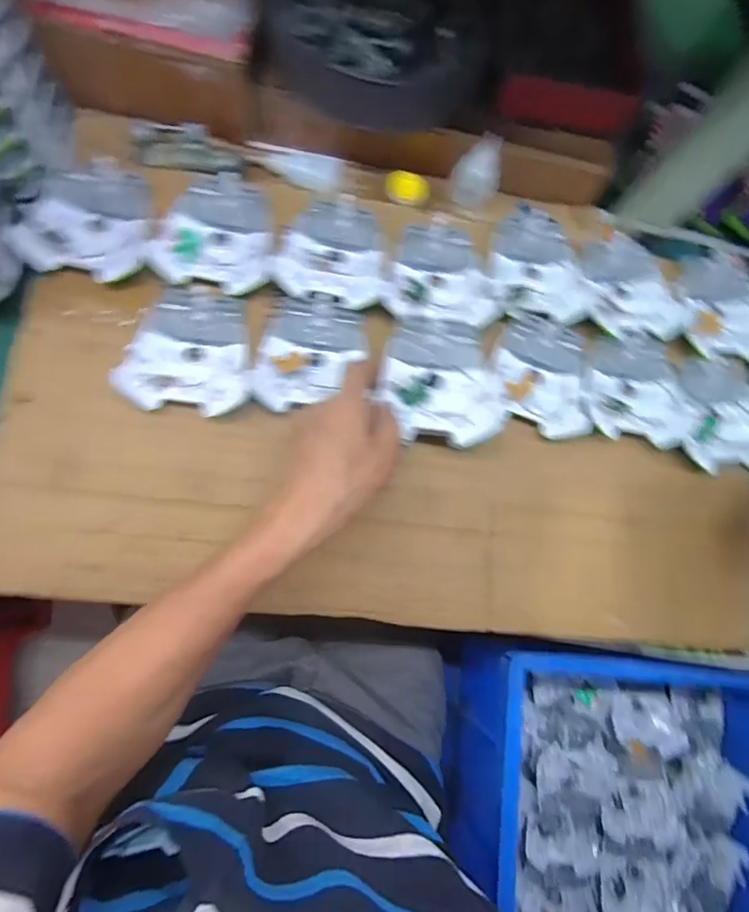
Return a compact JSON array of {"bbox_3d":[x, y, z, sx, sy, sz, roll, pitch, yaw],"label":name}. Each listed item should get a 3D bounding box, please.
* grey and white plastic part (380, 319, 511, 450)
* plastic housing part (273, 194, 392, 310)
[{"bbox_3d":[0.063,-0.063,0.436,0.113,0.027,0.108,1,83,-6],"label":"grey and white plastic part"},{"bbox_3d":[-0.033,-0.188,0.464,0.097,0.027,0.103,12,77,-6],"label":"plastic housing part"}]

